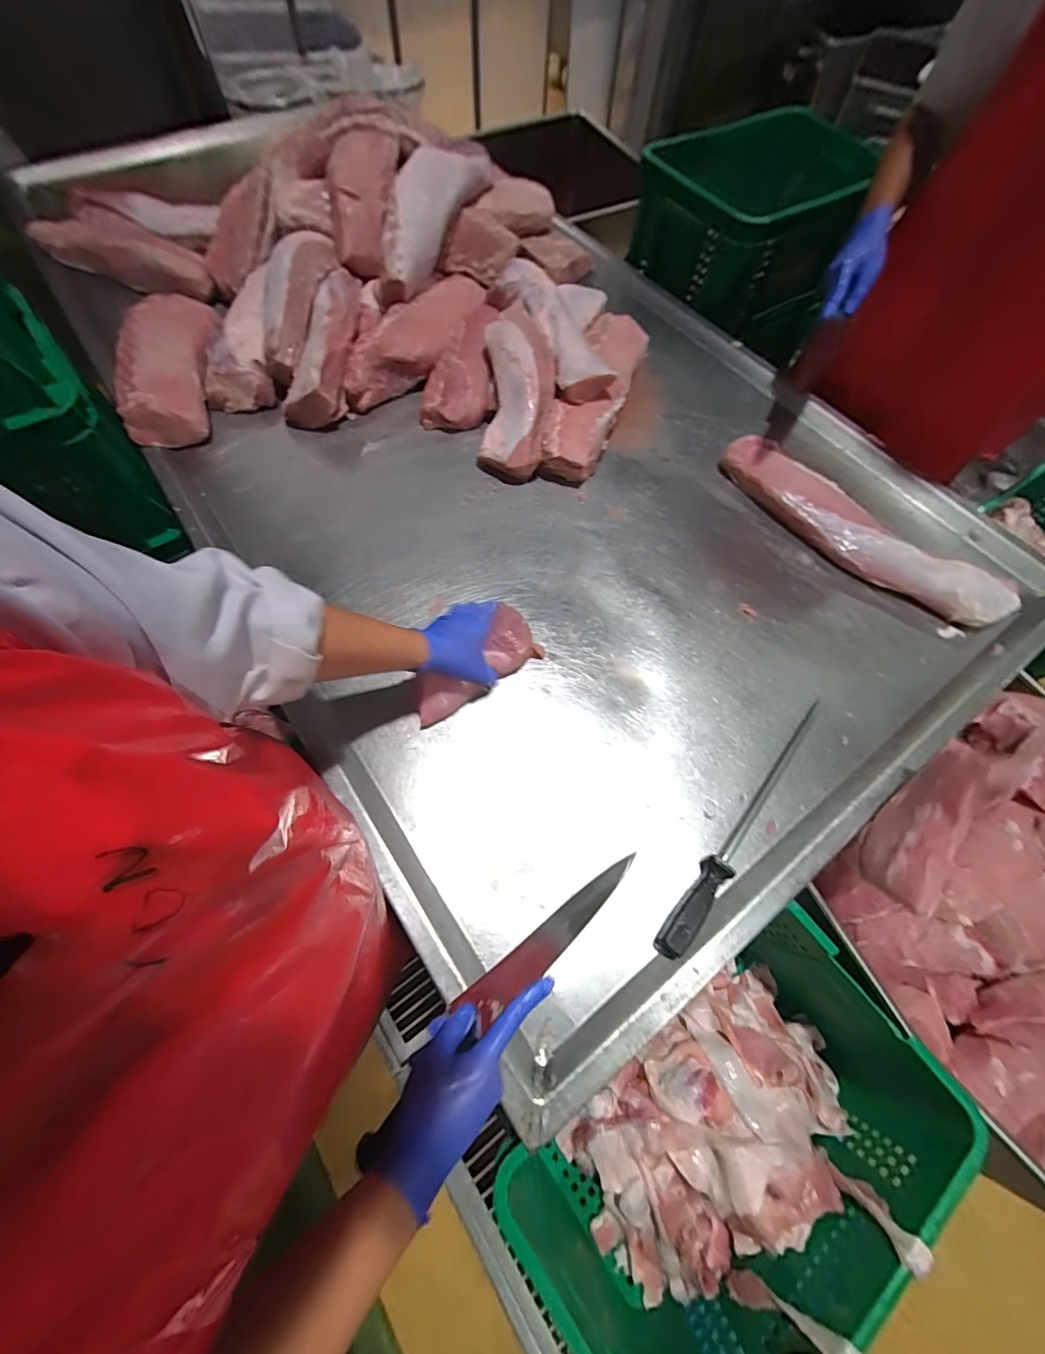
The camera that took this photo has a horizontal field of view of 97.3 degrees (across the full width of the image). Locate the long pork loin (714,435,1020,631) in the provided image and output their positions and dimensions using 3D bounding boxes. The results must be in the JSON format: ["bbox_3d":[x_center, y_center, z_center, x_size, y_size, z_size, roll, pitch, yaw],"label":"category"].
[{"bbox_3d":[0.564,-0.261,0.788,0.122,0.048,0.501,-41,73,-16],"label":"long pork loin"}]

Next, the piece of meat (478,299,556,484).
[{"bbox_3d":[-0.009,-0.533,0.835,0.128,0.057,0.343,2,86,1],"label":"piece of meat"}]

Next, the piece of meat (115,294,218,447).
[{"bbox_3d":[-0.655,-0.600,0.861,0.143,0.078,0.376,-13,68,-8],"label":"piece of meat"}]

